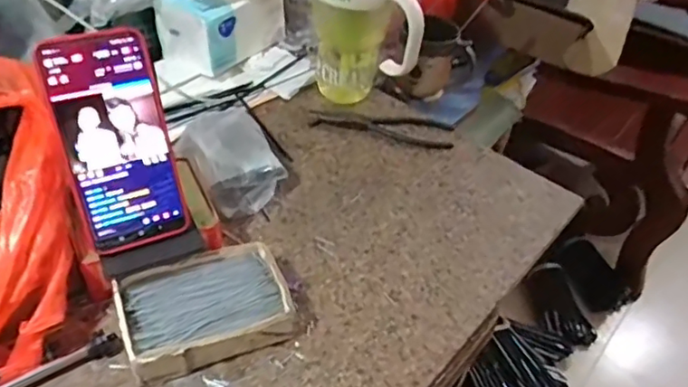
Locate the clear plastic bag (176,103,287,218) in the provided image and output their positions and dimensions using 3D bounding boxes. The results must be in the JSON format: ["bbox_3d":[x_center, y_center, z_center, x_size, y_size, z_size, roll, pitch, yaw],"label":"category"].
[{"bbox_3d":[-0.116,-0.033,0.596,0.085,0.055,0.111,-25,49,-27],"label":"clear plastic bag"}]

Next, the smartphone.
[{"bbox_3d":[-0.173,-0.038,0.436,0.078,0.164,0.009,-16,18,-21],"label":"smartphone"}]

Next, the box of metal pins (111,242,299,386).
[{"bbox_3d":[-0.112,0.096,0.467,0.130,0.043,0.087,-18,47,-22],"label":"box of metal pins"}]

